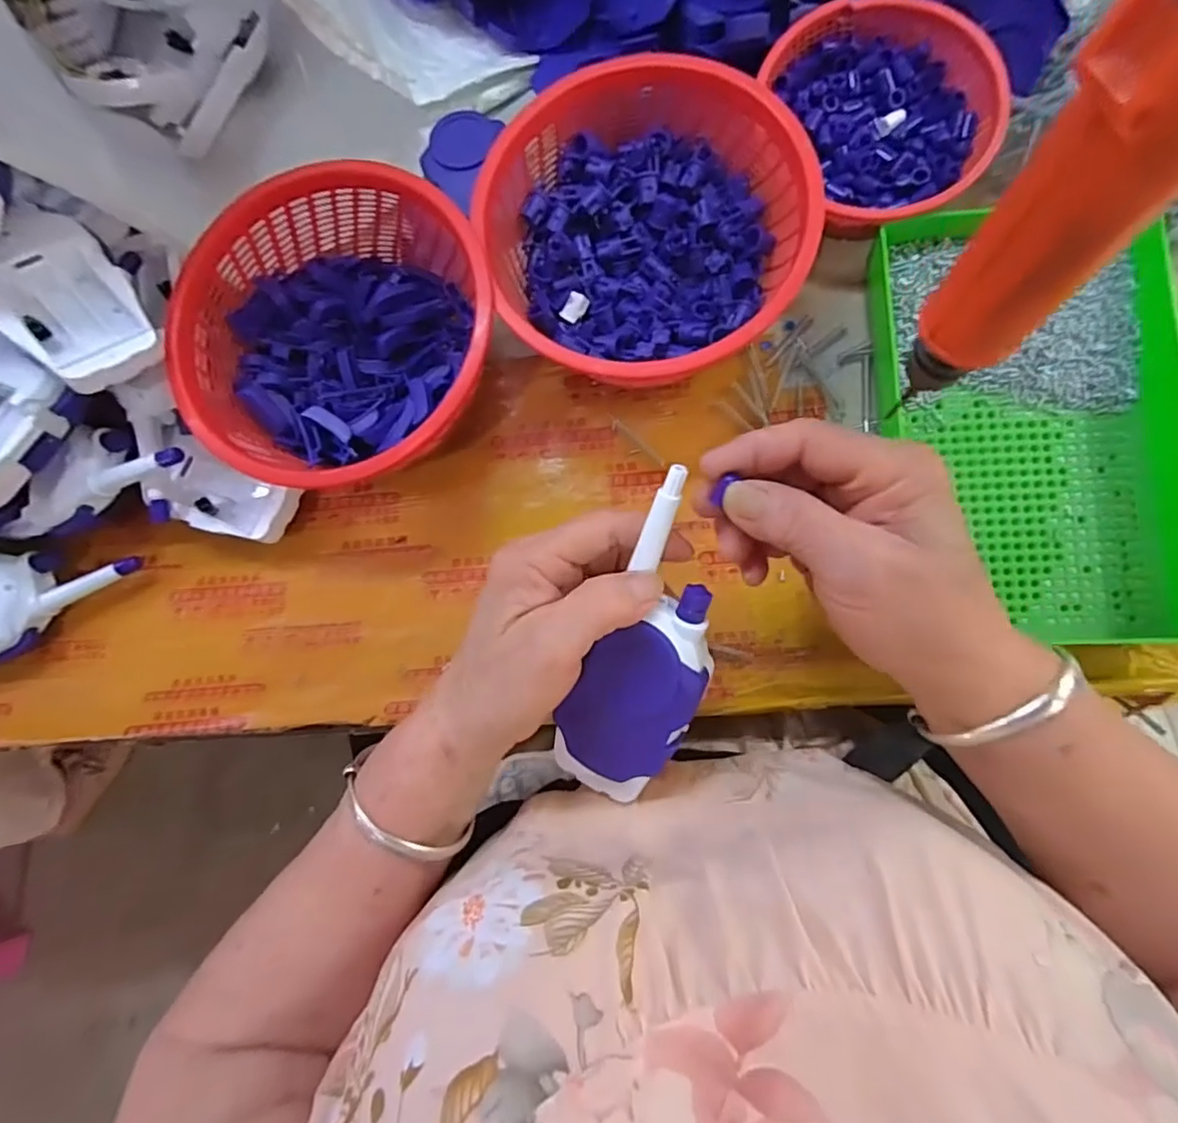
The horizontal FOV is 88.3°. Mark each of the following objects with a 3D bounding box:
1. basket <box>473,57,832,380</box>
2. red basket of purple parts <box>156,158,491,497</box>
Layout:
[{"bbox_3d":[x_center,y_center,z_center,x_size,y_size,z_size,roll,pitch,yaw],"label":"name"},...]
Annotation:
[{"bbox_3d":[0.028,-0.189,0.350,0.170,0.072,0.167,-1,82,5],"label":"basket"},{"bbox_3d":[-0.141,-0.129,0.361,0.181,0.071,0.174,-14,81,3],"label":"red basket of purple parts"}]

